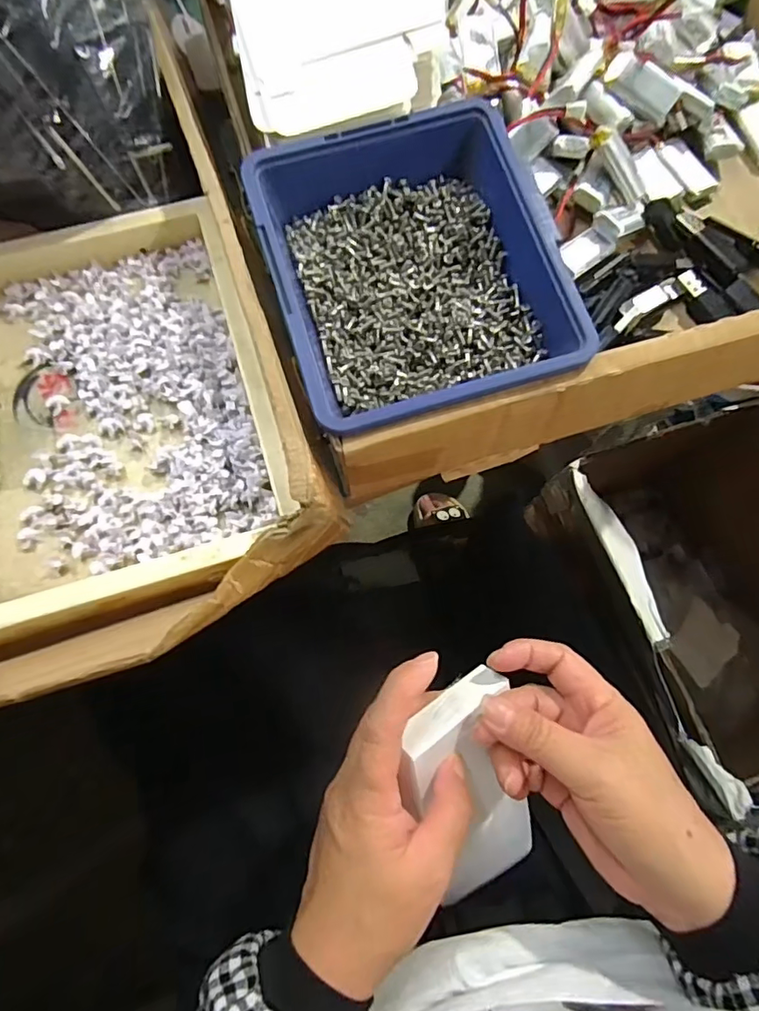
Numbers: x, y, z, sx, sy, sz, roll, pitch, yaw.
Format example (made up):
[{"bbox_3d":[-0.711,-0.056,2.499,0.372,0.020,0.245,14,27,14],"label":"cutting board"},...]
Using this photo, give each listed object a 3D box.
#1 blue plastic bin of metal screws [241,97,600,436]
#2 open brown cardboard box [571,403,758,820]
[{"bbox_3d":[0.014,-0.104,0.241,0.119,0.042,0.137,-17,75,-5],"label":"blue plastic bin of metal screws"},{"bbox_3d":[0.441,0.139,0.760,0.293,0.296,0.428,-19,75,-6],"label":"open brown cardboard box"}]

